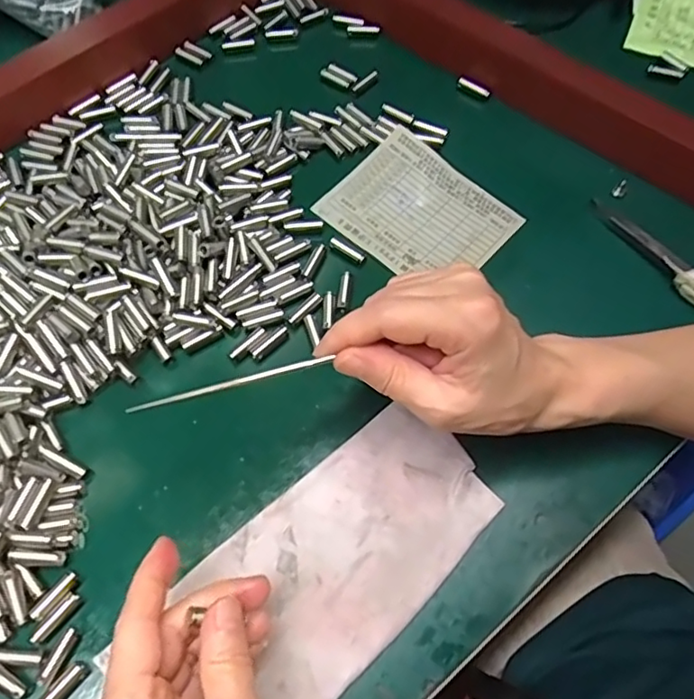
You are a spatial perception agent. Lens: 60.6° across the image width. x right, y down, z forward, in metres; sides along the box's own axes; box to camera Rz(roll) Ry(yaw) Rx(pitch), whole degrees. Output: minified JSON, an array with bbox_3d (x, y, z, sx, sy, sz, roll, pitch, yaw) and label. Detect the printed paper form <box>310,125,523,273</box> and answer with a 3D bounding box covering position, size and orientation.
[{"bbox_3d":[0.046,-0.089,0.384,0.107,0.010,0.087,41,69,15],"label":"printed paper form"}]

